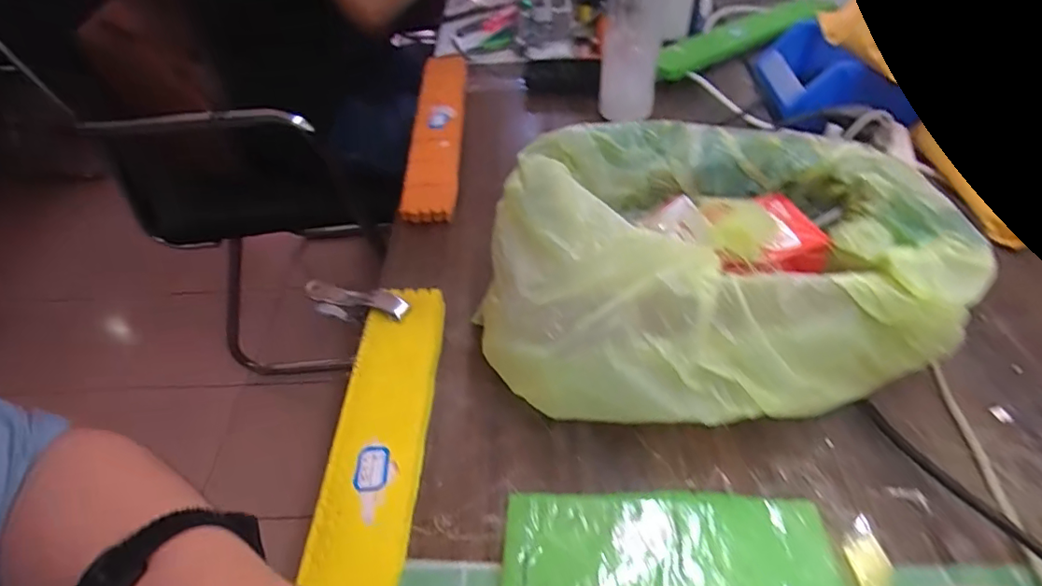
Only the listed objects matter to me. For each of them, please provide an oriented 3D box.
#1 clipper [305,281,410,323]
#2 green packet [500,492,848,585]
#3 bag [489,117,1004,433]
[{"bbox_3d":[-0.141,0.010,0.463,0.111,0.035,0.017,4,46,31],"label":"clipper"},{"bbox_3d":[0.081,0.145,0.302,0.181,0.014,0.056,-1,47,4],"label":"green packet"},{"bbox_3d":[0.117,-0.015,0.367,0.291,0.118,0.200,-8,47,-3],"label":"bag"}]

